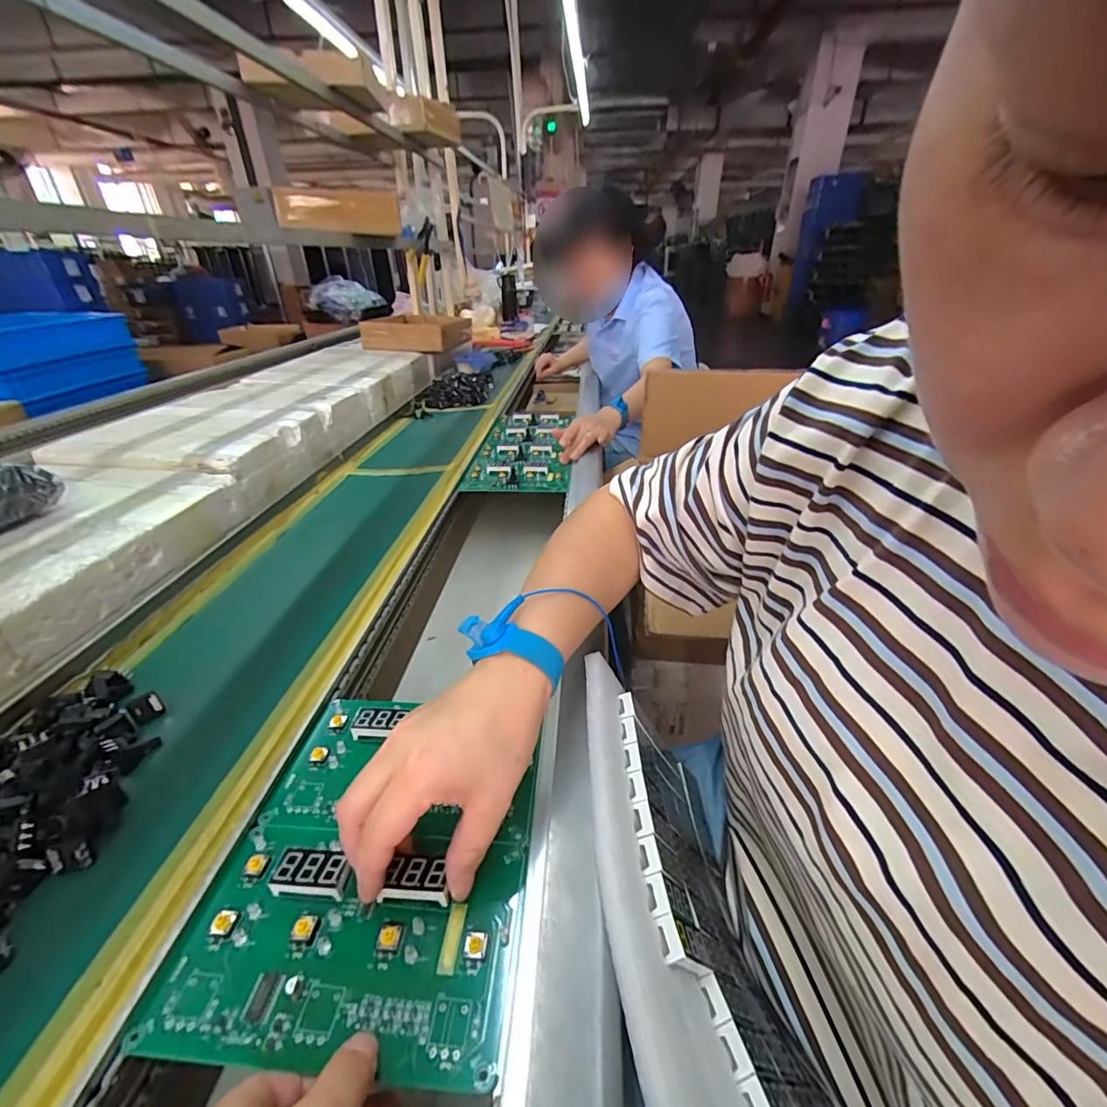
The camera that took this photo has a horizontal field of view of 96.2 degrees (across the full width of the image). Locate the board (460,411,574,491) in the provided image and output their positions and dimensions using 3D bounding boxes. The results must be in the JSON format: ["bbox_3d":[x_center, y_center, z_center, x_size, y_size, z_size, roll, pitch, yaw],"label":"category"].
[{"bbox_3d":[-0.046,-0.199,0.910,0.158,0.027,0.384,1,29,4],"label":"board"}]

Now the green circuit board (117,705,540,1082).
[{"bbox_3d":[-0.100,0.165,0.291,0.169,0.019,0.190,1,29,5],"label":"green circuit board"}]

